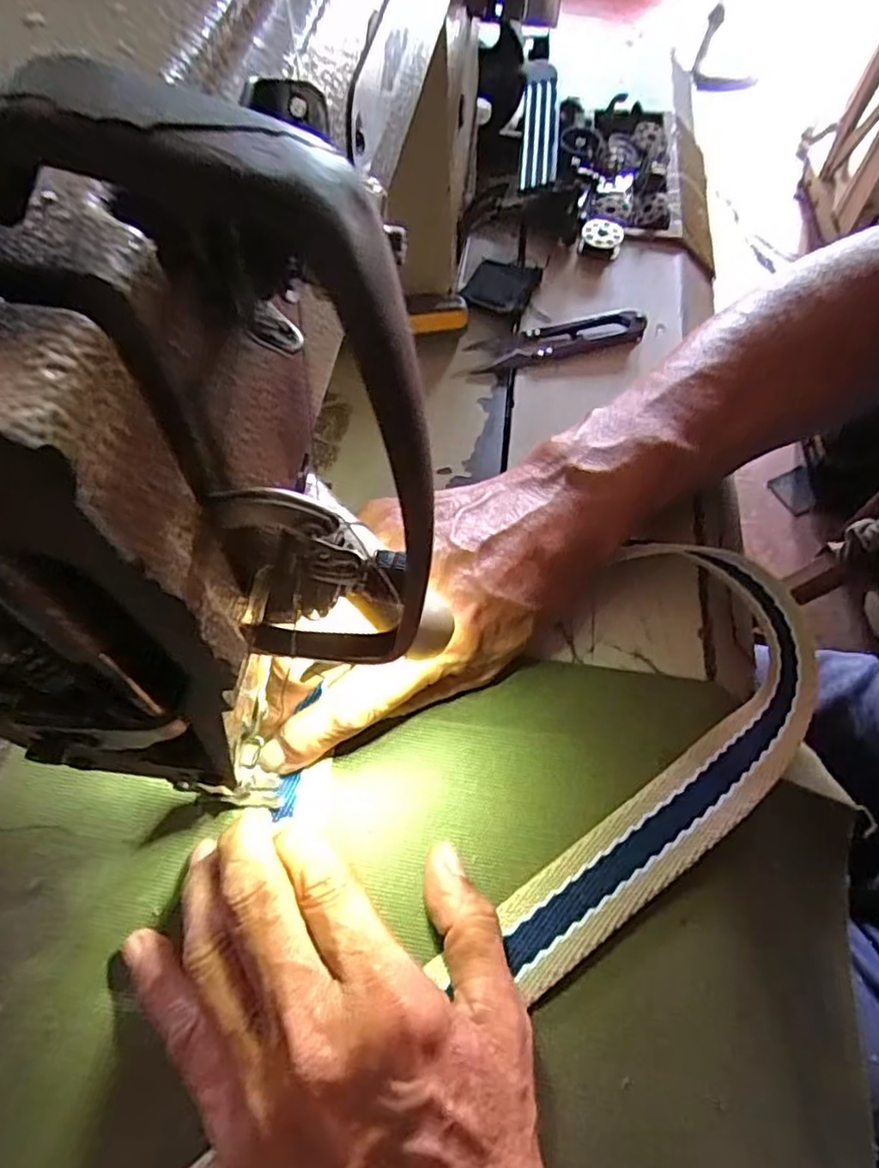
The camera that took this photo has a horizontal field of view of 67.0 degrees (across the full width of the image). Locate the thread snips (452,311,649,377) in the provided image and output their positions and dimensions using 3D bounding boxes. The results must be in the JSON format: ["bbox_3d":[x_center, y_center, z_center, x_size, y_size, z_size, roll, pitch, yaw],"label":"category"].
[{"bbox_3d":[0.063,-0.136,0.369,0.105,0.008,0.025,-15,62,-9],"label":"thread snips"}]

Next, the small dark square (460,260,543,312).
[{"bbox_3d":[0.036,-0.173,0.383,0.038,0.004,0.042,19,62,10],"label":"small dark square"}]

